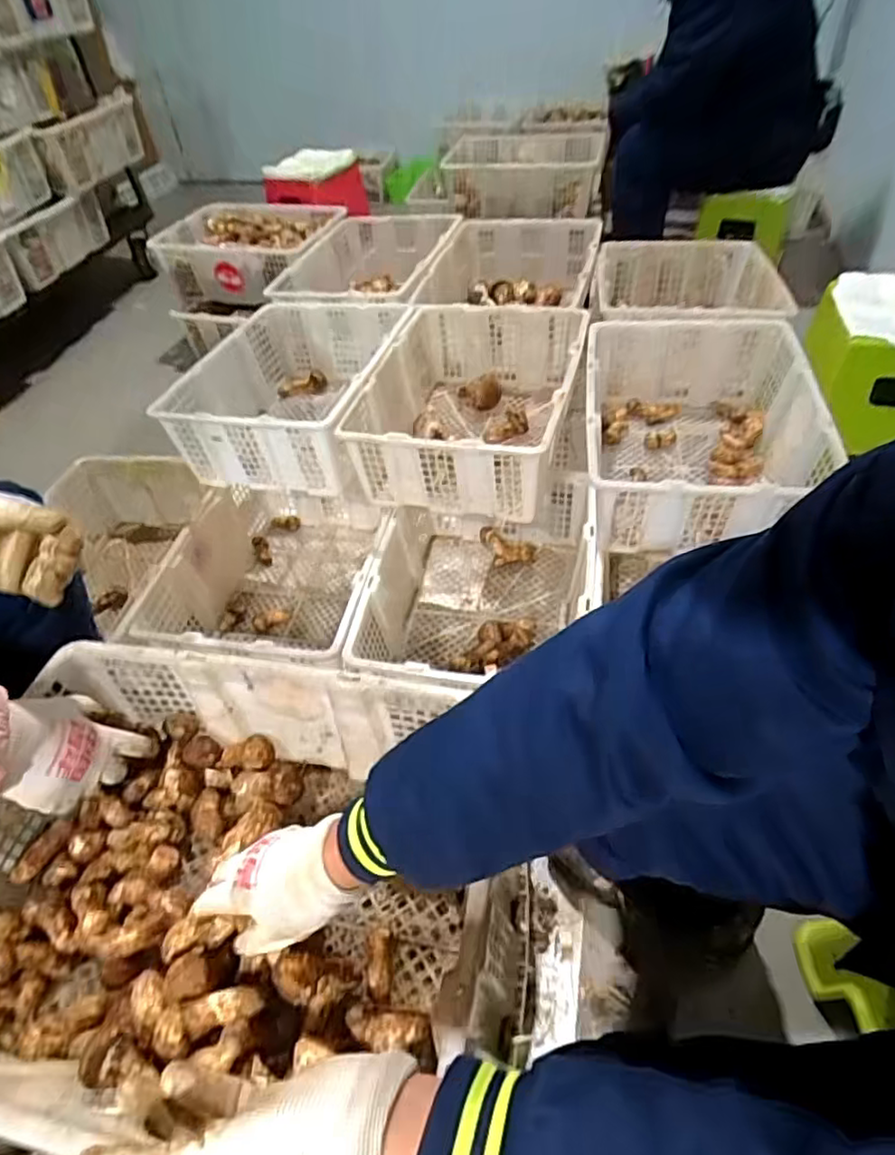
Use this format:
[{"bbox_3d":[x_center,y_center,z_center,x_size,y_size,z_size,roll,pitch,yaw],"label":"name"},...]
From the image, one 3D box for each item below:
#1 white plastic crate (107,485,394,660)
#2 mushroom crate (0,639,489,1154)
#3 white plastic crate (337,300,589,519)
[{"bbox_3d":[-0.291,-0.004,1.146,0.358,0.179,0.468,5,47,10],"label":"white plastic crate"},{"bbox_3d":[-0.218,0.268,0.554,0.435,0.168,0.354,6,47,11],"label":"mushroom crate"},{"bbox_3d":[0.052,-0.337,1.183,0.372,0.181,0.561,9,48,14],"label":"white plastic crate"}]

